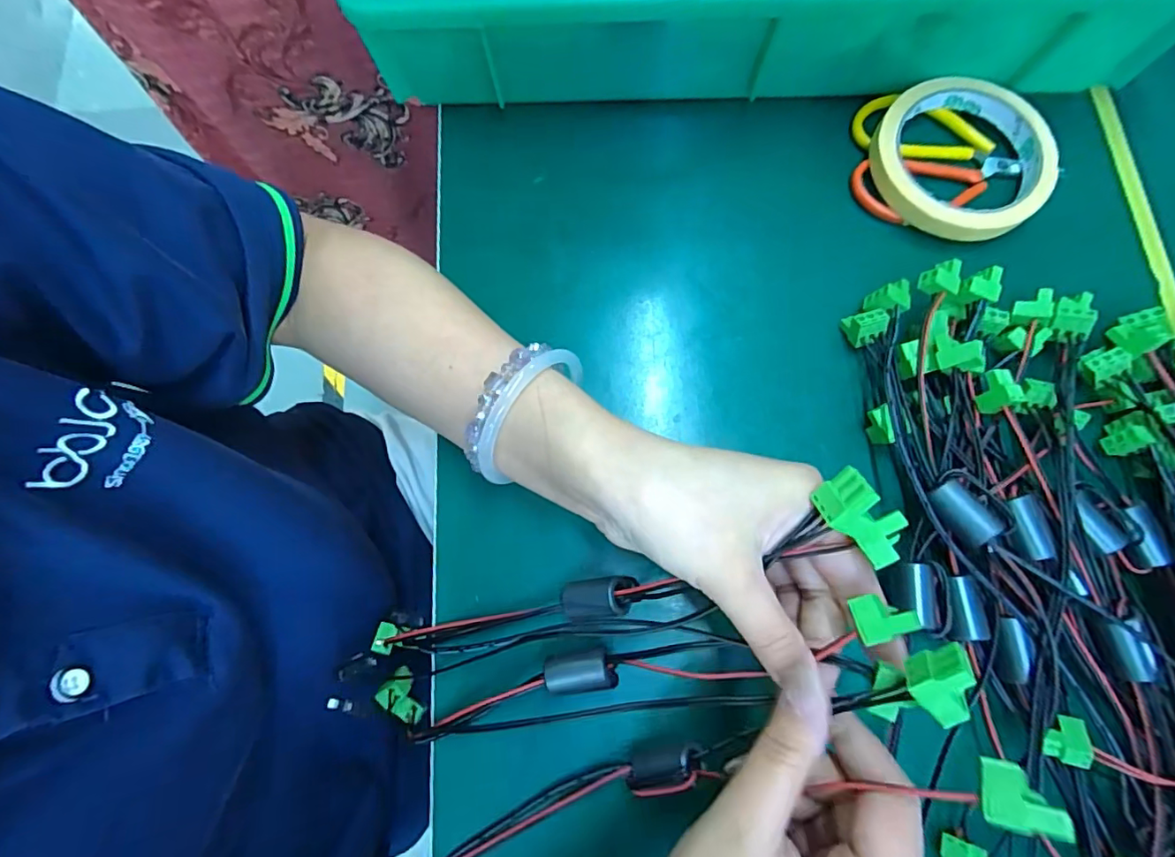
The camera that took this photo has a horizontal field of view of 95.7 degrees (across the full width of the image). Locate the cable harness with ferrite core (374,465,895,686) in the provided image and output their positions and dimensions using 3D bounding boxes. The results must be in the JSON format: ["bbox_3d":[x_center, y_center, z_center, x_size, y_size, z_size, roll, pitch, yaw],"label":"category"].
[{"bbox_3d":[0.003,0.073,0.227,0.236,0.032,0.033,-25,72,25],"label":"cable harness with ferrite core"}]

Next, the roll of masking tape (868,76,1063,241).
[{"bbox_3d":[0.210,-0.154,0.299,0.094,0.021,0.097,0,76,2],"label":"roll of masking tape"}]

